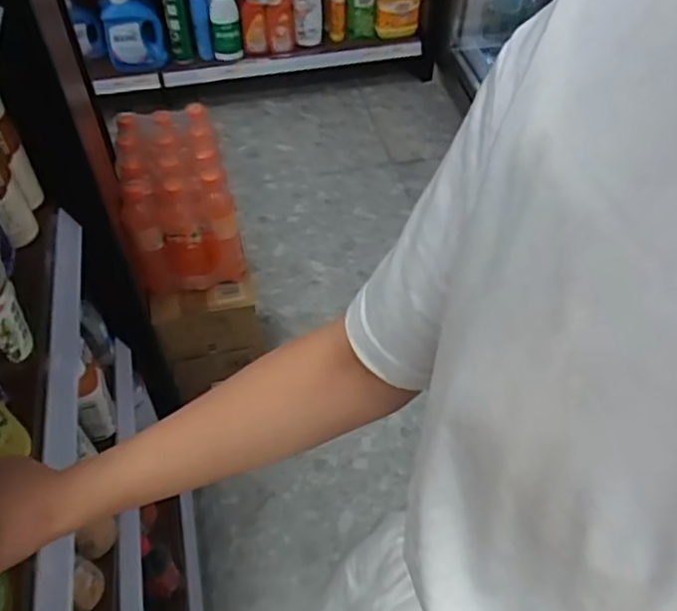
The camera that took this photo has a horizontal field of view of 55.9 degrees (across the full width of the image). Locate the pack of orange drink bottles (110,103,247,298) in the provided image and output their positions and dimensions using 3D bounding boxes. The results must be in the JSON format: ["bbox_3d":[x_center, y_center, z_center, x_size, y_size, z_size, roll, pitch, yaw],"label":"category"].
[{"bbox_3d":[-0.286,-0.182,1.143,0.178,0.244,0.215,-13,53,-11],"label":"pack of orange drink bottles"}]

